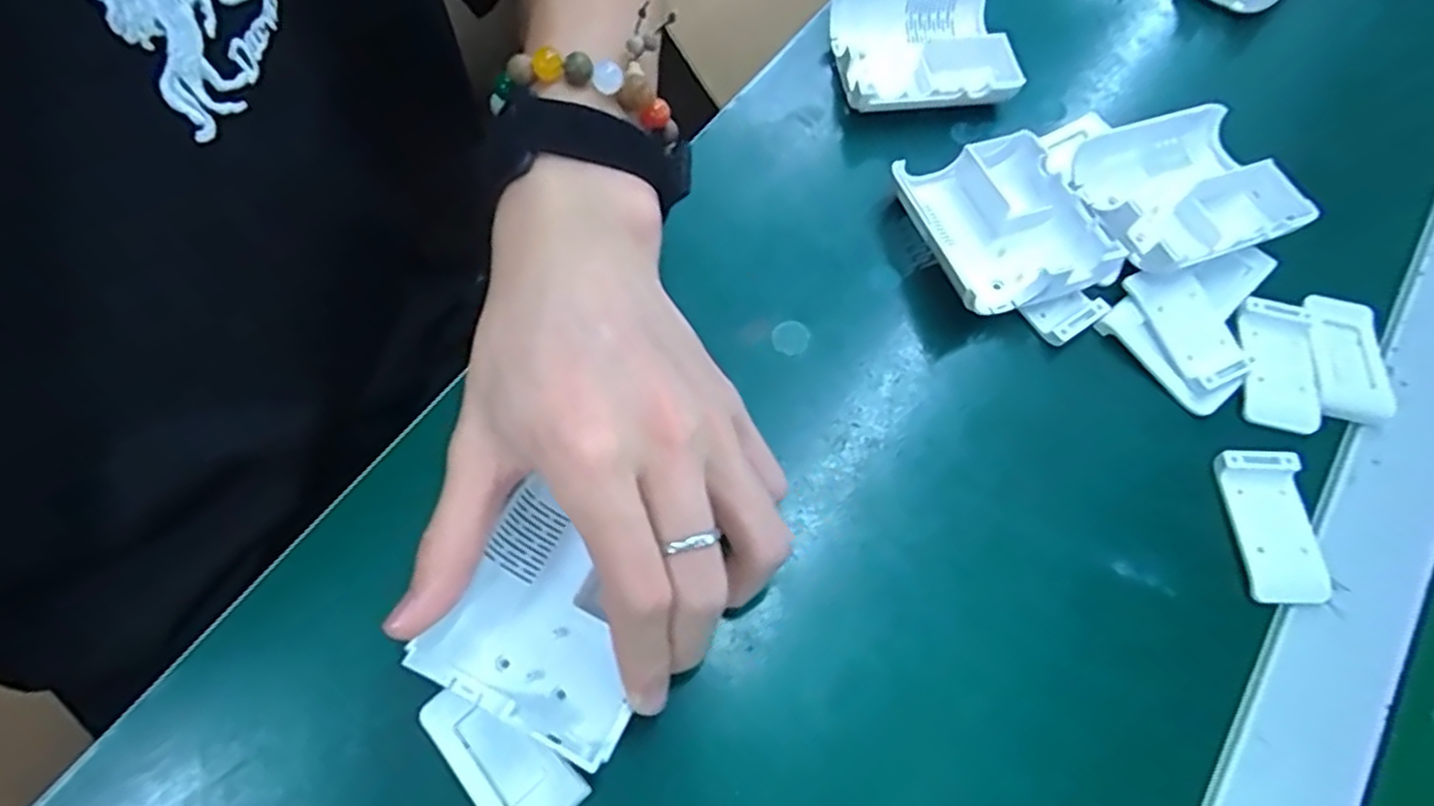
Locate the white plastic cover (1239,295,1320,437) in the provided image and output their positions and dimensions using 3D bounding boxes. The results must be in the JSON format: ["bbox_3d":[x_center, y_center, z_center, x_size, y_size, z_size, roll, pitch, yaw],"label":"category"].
[{"bbox_3d":[0.230,-0.016,0.295,0.031,0.009,0.057,16,67,4],"label":"white plastic cover"}]

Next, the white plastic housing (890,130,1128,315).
[{"bbox_3d":[0.118,-0.078,0.309,0.068,0.026,0.082,-16,69,-9],"label":"white plastic housing"}]

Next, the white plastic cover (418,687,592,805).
[{"bbox_3d":[-0.069,0.111,0.227,0.028,0.004,0.055,-41,74,-17],"label":"white plastic cover"}]

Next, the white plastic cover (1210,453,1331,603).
[{"bbox_3d":[0.207,0.045,0.267,0.030,0.008,0.055,-2,67,-3],"label":"white plastic cover"}]

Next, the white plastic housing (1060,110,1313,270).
[{"bbox_3d":[0.199,-0.093,0.314,0.084,0.022,0.073,-20,69,-10],"label":"white plastic housing"}]

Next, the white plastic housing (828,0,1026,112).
[{"bbox_3d":[0.098,-0.170,0.349,0.079,0.019,0.073,-6,67,-5],"label":"white plastic housing"}]

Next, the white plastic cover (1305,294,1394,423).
[{"bbox_3d":[0.256,-0.018,0.295,0.031,0.008,0.054,7,67,1],"label":"white plastic cover"}]

